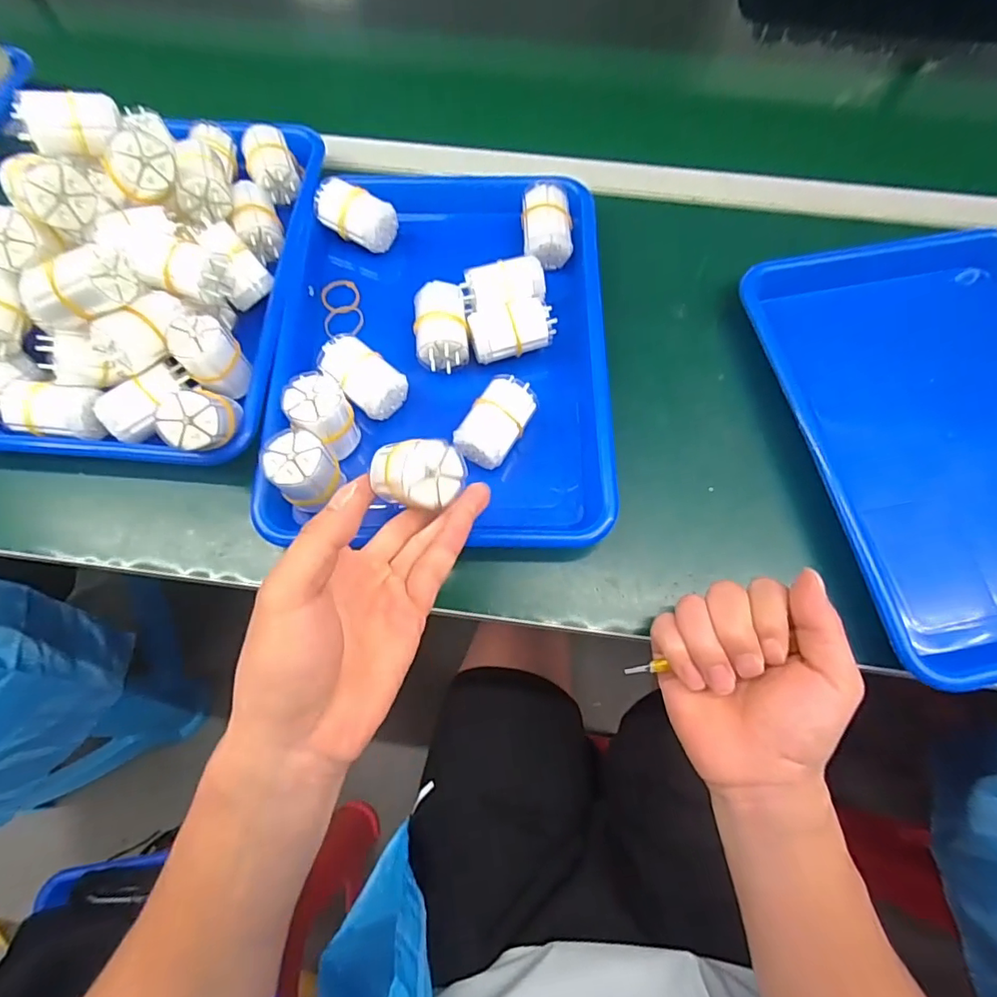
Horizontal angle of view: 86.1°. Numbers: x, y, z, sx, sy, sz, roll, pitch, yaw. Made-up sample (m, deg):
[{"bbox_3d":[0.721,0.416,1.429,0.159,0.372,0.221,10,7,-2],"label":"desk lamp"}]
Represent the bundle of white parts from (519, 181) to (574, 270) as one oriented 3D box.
[{"bbox_3d":[0.040,-0.228,0.447,0.041,0.034,0.063,-2,67,1],"label":"bundle of white parts"}]

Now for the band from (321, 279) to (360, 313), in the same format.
[{"bbox_3d":[-0.133,-0.171,0.450,0.031,0.006,0.033,-11,67,-3],"label":"band"}]

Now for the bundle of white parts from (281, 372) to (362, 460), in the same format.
[{"bbox_3d":[-0.121,-0.056,0.375,0.037,0.062,0.034,-29,69,-10],"label":"bundle of white parts"}]

